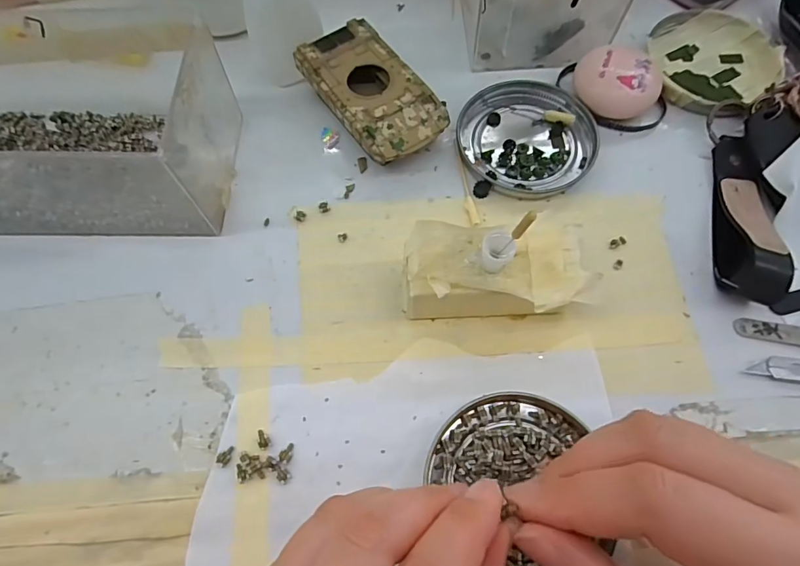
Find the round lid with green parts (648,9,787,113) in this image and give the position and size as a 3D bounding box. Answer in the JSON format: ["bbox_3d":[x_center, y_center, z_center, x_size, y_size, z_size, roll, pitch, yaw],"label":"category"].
[{"bbox_3d":[0.193,-0.138,0.293,0.075,0.016,0.080,-1,67,2],"label":"round lid with green parts"}]

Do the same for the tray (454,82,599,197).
[{"bbox_3d":[0.074,-0.086,0.276,0.076,0.007,0.076,-1,67,2],"label":"tray"}]

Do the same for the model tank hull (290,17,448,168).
[{"bbox_3d":[-0.017,-0.108,0.279,0.052,0.025,0.094,-33,70,-12],"label":"model tank hull"}]

